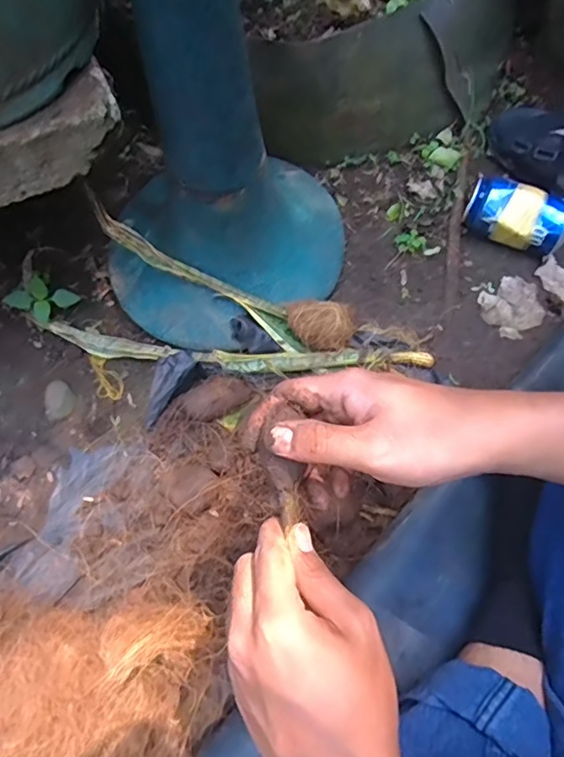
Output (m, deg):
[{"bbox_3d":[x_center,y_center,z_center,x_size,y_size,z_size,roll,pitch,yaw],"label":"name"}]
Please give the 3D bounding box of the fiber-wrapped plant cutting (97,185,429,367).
[{"bbox_3d":[-0.022,-0.089,0.592,0.399,0.054,0.066,24,69,-5],"label":"fiber-wrapped plant cutting"}]

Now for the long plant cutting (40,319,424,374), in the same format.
[{"bbox_3d":[-0.057,-0.030,0.608,0.437,0.037,0.042,5,67,5],"label":"long plant cutting"}]

